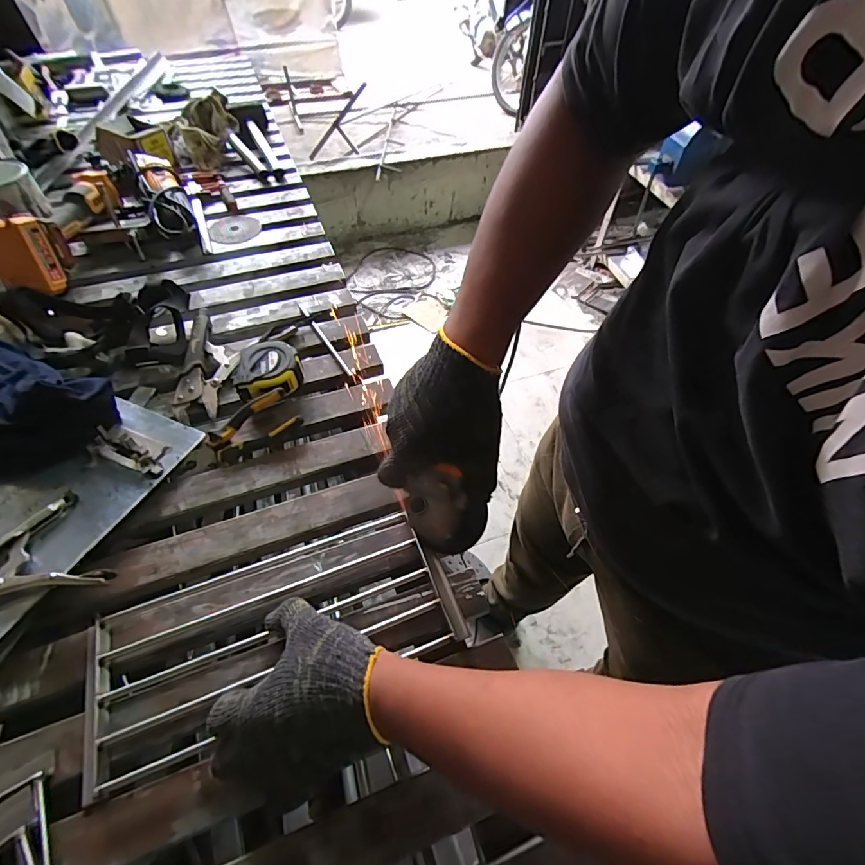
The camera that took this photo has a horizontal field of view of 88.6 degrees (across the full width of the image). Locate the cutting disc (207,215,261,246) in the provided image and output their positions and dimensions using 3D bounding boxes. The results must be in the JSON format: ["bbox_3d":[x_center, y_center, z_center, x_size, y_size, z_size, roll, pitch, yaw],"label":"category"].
[{"bbox_3d":[-0.395,-0.407,0.886,0.098,0.005,0.098,2,54,-2],"label":"cutting disc"}]

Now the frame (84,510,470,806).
[{"bbox_3d":[-0.149,0.193,0.444,0.348,0.023,0.150,-16,56,-15],"label":"frame"}]

